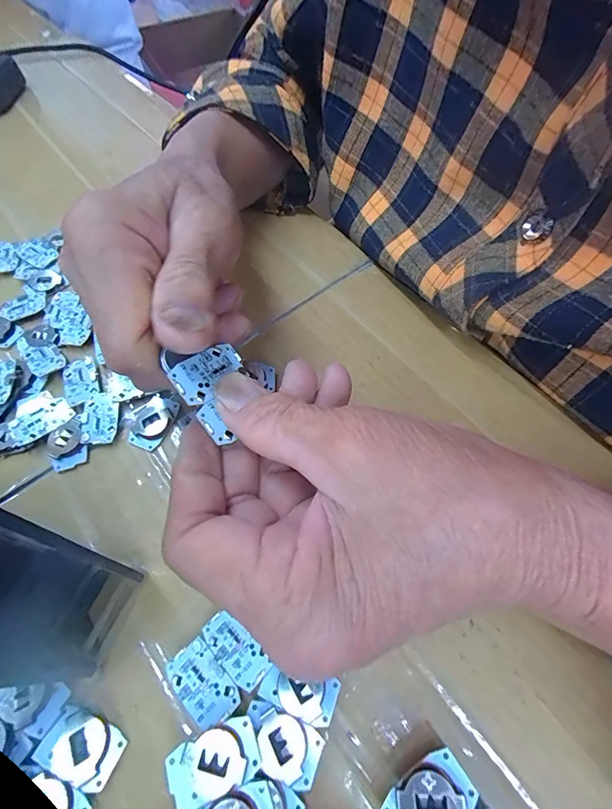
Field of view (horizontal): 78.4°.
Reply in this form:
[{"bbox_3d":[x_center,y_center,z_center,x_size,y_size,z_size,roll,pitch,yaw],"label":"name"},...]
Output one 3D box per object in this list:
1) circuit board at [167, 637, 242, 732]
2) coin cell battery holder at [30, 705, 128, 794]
[{"bbox_3d":[-0.040,0.108,0.145,0.029,0.004,0.017,41,70,21],"label":"circuit board"},{"bbox_3d":[-0.083,0.126,0.138,0.028,0.004,0.018,25,48,5],"label":"coin cell battery holder"}]

